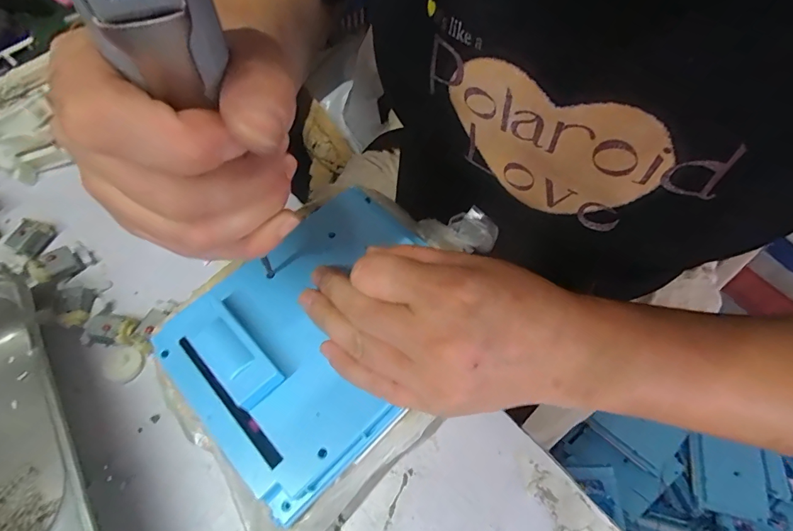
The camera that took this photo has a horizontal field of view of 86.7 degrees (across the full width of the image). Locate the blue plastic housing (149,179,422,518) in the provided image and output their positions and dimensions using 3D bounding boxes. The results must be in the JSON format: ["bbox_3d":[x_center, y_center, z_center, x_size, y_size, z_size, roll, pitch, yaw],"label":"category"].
[{"bbox_3d":[-0.042,0.029,0.232,0.124,0.018,0.156,41,70,18],"label":"blue plastic housing"}]

